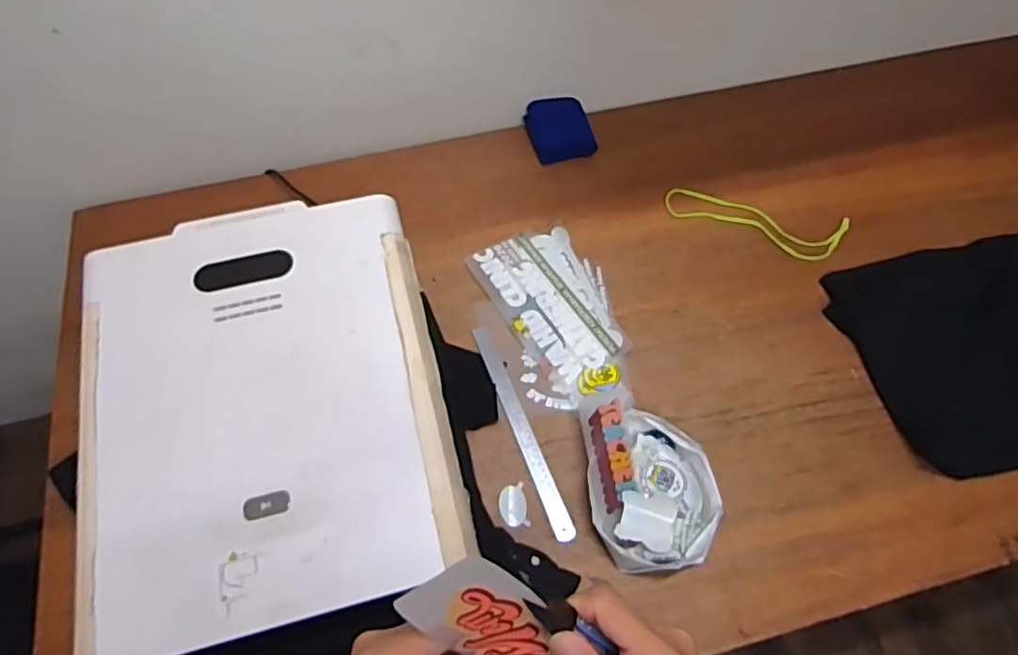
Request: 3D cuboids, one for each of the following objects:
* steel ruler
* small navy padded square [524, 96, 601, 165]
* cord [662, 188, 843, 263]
[{"bbox_3d":[0.018,0.142,0.867,0.026,0.004,0.329,-18,66,-13],"label":"steel ruler"},{"bbox_3d":[0.092,-0.362,1.107,0.110,0.041,0.118,-12,64,-7],"label":"small navy padded square"},{"bbox_3d":[0.421,-0.182,1.039,0.308,0.004,0.102,16,64,7],"label":"cord"}]

